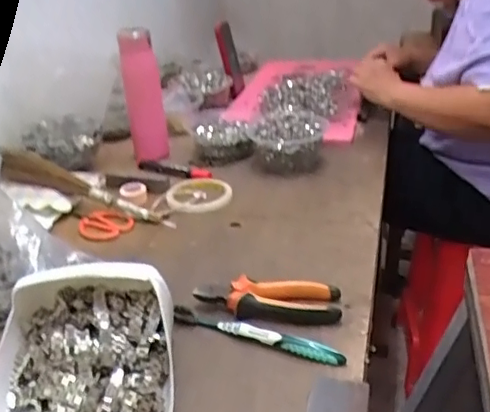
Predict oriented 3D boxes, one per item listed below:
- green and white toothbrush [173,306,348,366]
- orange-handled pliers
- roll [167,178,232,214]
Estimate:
[{"bbox_3d":[0.010,0.126,0.566,0.181,0.017,0.018,8,29,23],"label":"green and white toothbrush"},{"bbox_3d":[0.024,0.100,0.609,0.149,0.024,0.050,1,27,11],"label":"orange-handled pliers"},{"bbox_3d":[-0.068,-0.017,0.861,0.096,0.011,0.096,-4,27,2],"label":"roll"}]

